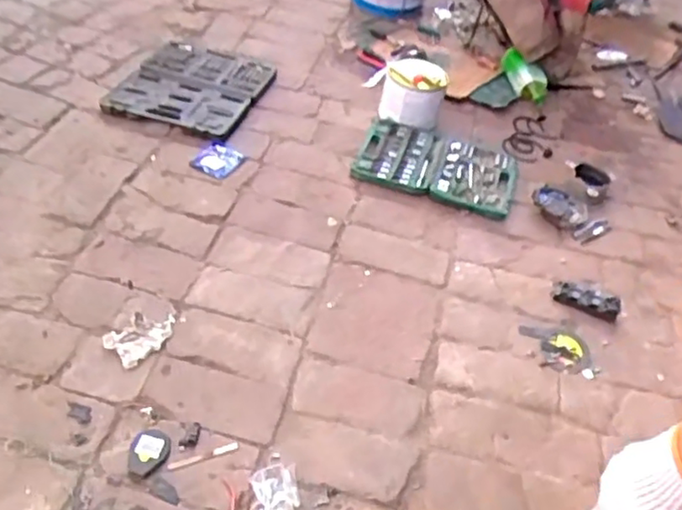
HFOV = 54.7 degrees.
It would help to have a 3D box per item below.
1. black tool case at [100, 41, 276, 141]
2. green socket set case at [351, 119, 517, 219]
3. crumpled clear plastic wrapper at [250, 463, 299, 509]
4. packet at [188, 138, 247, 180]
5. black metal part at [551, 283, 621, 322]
[{"bbox_3d":[-0.406,-0.478,1.812,0.378,0.035,0.409,20,45,7],"label":"black tool case"},{"bbox_3d":[0.237,-0.234,1.635,0.388,0.046,0.266,20,45,7],"label":"green socket set case"},{"bbox_3d":[-0.100,0.357,1.003,0.067,0.022,0.078,-1,46,-14],"label":"crumpled clear plastic wrapper"},{"bbox_3d":[-0.292,-0.226,1.561,0.093,0.012,0.110,27,46,14],"label":"packet"},{"bbox_3d":[0.508,0.093,1.367,0.138,0.016,0.075,23,45,10],"label":"black metal part"}]

